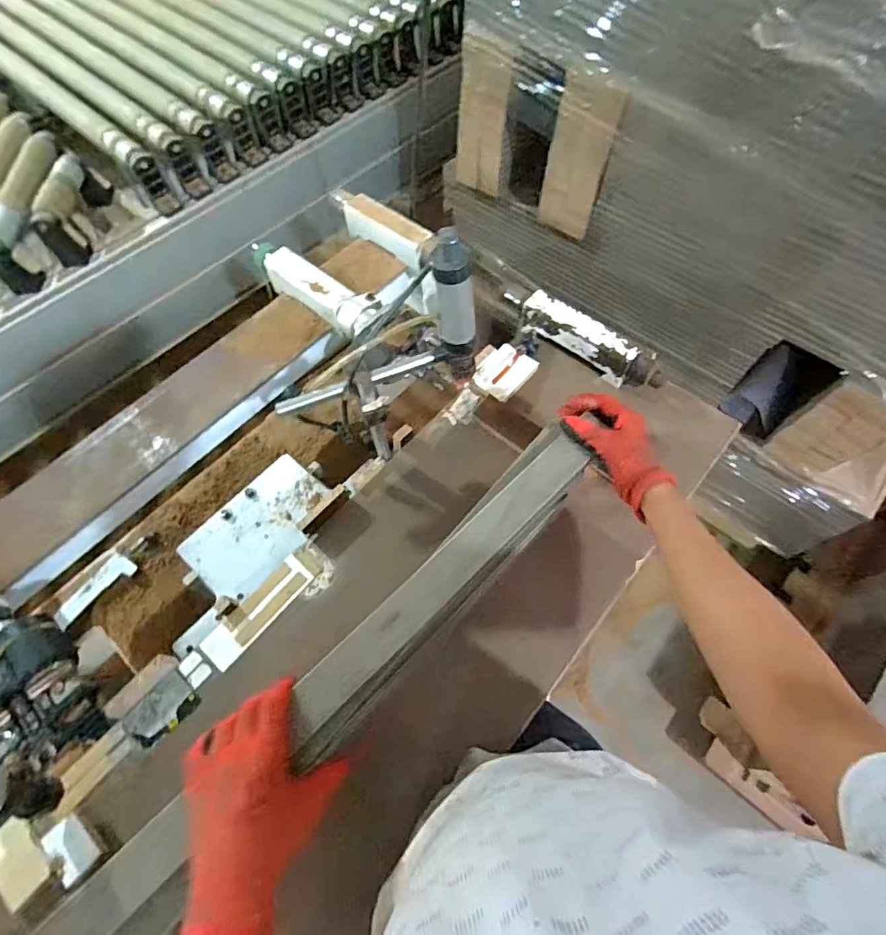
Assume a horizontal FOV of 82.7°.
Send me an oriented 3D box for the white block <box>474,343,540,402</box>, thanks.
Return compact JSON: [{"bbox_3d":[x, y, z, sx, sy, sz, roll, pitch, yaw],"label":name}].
[{"bbox_3d":[0.102,-0.162,0.827,0.076,0.018,0.101,34,67,18],"label":"white block"}]

